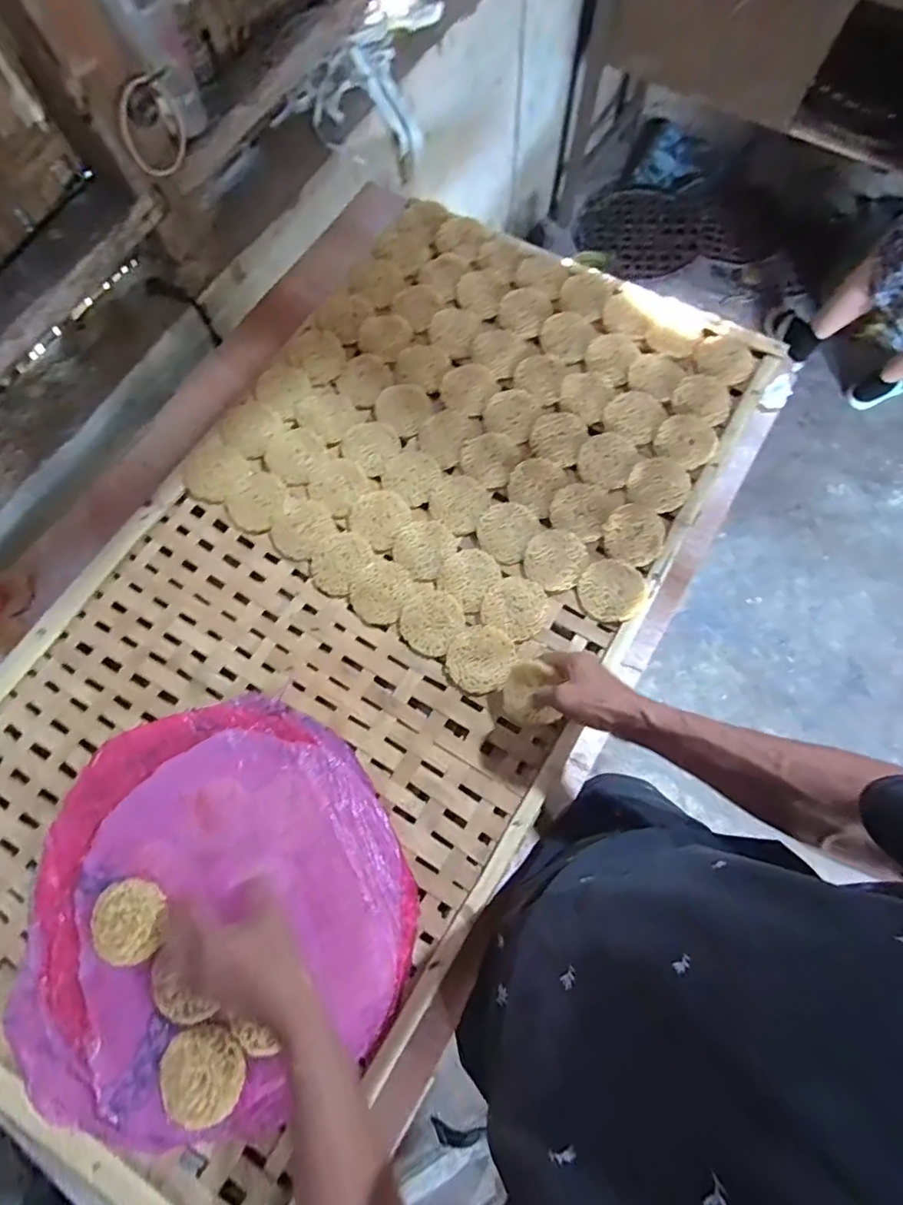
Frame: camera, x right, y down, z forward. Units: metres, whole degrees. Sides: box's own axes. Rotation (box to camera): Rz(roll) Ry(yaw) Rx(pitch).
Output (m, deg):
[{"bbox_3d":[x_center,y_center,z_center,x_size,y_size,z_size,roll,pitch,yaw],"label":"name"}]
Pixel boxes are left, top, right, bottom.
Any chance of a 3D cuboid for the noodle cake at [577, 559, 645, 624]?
[{"bbox_3d":[0.196,-0.017,0.653,0.076,0.014,0.076,0,73,0],"label":"noodle cake"}]

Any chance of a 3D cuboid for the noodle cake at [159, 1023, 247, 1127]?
[{"bbox_3d":[-0.234,0.441,0.503,0.080,0.012,0.072,25,75,8],"label":"noodle cake"}]

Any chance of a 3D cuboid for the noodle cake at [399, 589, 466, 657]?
[{"bbox_3d":[-0.024,0.023,0.661,0.073,0.008,0.077,0,73,0],"label":"noodle cake"}]

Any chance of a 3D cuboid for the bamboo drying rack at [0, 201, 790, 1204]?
[{"bbox_3d":[-0.110,0.005,0.659,0.629,0.036,1.215,31,77,8],"label":"bamboo drying rack"}]

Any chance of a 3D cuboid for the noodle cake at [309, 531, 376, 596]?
[{"bbox_3d":[-0.143,-0.051,0.684,0.072,0.006,0.082,32,76,10],"label":"noodle cake"}]

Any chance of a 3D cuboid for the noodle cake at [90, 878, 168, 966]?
[{"bbox_3d":[-0.333,0.327,0.548,0.070,0.014,0.077,0,73,0],"label":"noodle cake"}]

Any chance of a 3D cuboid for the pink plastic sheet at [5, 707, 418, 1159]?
[{"bbox_3d":[-0.257,0.311,0.561,0.398,0.040,0.392,-25,74,-7],"label":"pink plastic sheet"}]

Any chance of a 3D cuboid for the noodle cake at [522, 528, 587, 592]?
[{"bbox_3d":[0.129,-0.055,0.671,0.074,0.010,0.076,0,73,0],"label":"noodle cake"}]

